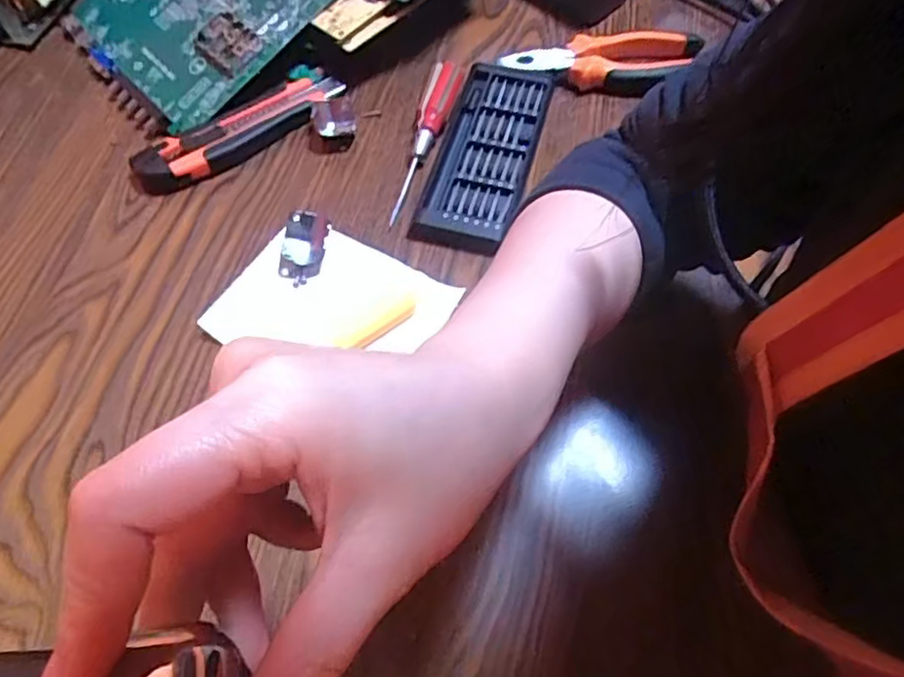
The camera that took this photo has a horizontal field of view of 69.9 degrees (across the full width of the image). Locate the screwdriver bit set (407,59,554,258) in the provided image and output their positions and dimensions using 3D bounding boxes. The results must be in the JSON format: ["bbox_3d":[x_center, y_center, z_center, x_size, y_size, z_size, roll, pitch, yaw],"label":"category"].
[{"bbox_3d":[0.024,-0.133,0.467,0.064,0.024,0.163,14,61,8],"label":"screwdriver bit set"}]

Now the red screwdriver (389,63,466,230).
[{"bbox_3d":[-0.022,-0.145,0.471,0.022,0.014,0.141,16,77,9],"label":"red screwdriver"}]

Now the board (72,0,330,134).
[{"bbox_3d":[-0.205,-0.282,0.533,0.193,0.014,0.203,-46,72,-1],"label":"board"}]

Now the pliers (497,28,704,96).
[{"bbox_3d":[0.120,-0.217,0.512,0.157,0.026,0.049,-4,60,-2],"label":"pliers"}]

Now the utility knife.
[{"bbox_3d":[-0.156,-0.153,0.483,0.163,0.022,0.041,-28,64,-15],"label":"utility knife"}]

